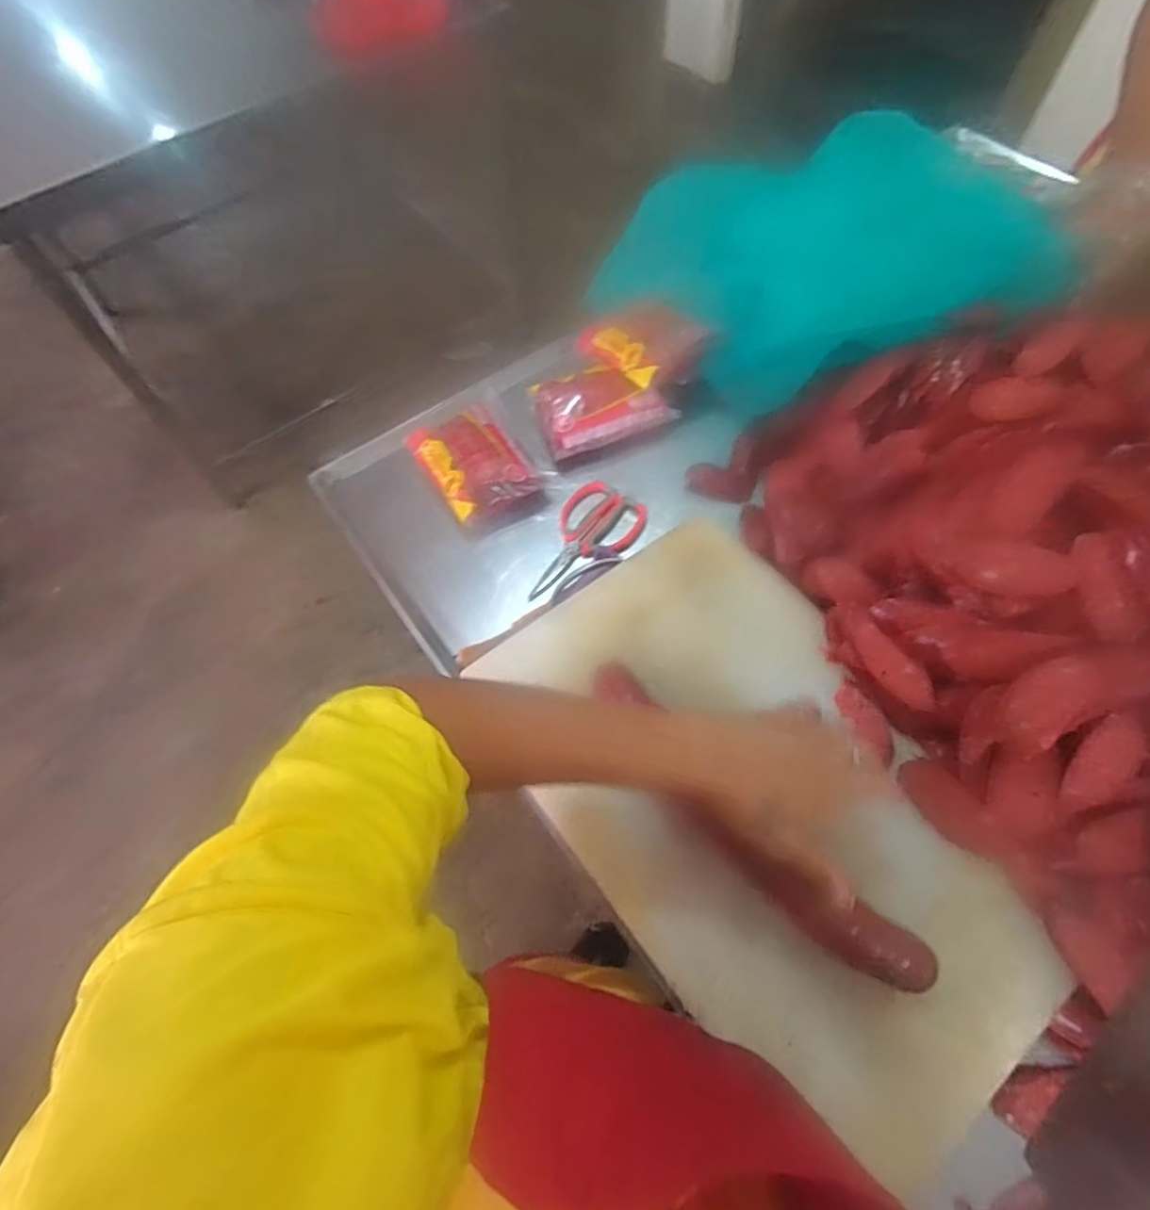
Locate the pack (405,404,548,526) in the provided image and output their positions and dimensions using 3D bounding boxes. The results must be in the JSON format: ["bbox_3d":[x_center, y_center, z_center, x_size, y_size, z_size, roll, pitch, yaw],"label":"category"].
[{"bbox_3d":[-0.102,-0.149,0.628,0.101,0.041,0.137,-31,65,-12],"label":"pack"}]

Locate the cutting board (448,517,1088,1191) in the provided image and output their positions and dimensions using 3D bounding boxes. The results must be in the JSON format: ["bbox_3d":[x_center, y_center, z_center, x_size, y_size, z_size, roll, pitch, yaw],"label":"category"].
[{"bbox_3d":[0.141,0.141,0.462,0.275,0.034,0.442,-29,65,-16],"label":"cutting board"}]

